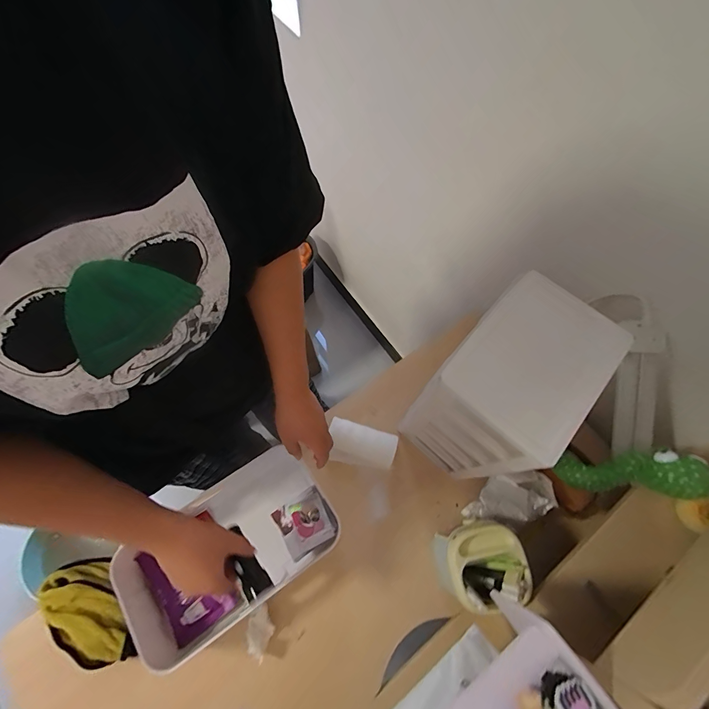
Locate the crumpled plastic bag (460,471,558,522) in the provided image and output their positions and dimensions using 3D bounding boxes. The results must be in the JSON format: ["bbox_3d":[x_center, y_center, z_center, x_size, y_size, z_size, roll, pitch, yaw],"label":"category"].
[{"bbox_3d":[0.247,0.233,0.562,0.112,0.120,0.072,-6,66,-4],"label":"crumpled plastic bag"}]

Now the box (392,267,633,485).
[{"bbox_3d":[0.205,0.064,0.523,0.149,0.300,0.196,41,71,15],"label":"box"}]

